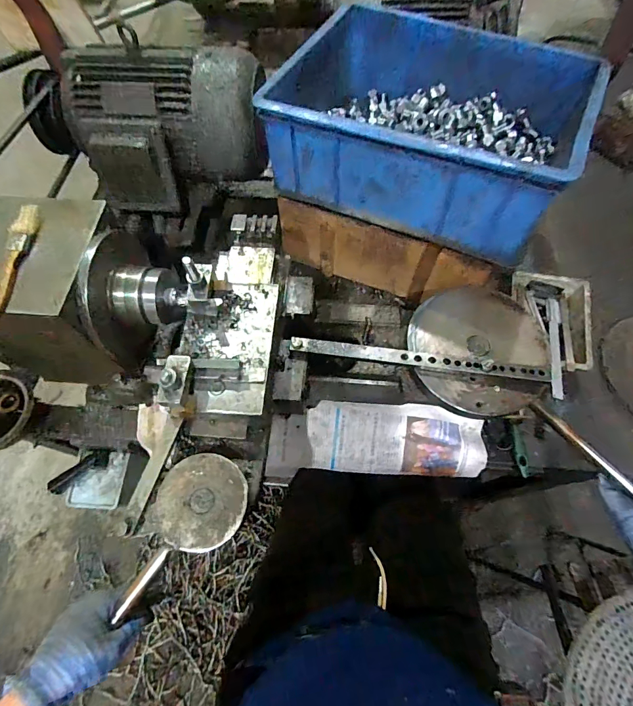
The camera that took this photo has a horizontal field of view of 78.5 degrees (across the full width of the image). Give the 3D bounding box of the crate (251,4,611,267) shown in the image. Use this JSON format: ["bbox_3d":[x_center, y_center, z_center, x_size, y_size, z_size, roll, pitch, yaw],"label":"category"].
[{"bbox_3d":[0.163,-0.336,0.567,0.377,0.145,0.300,21,66,12],"label":"crate"}]

